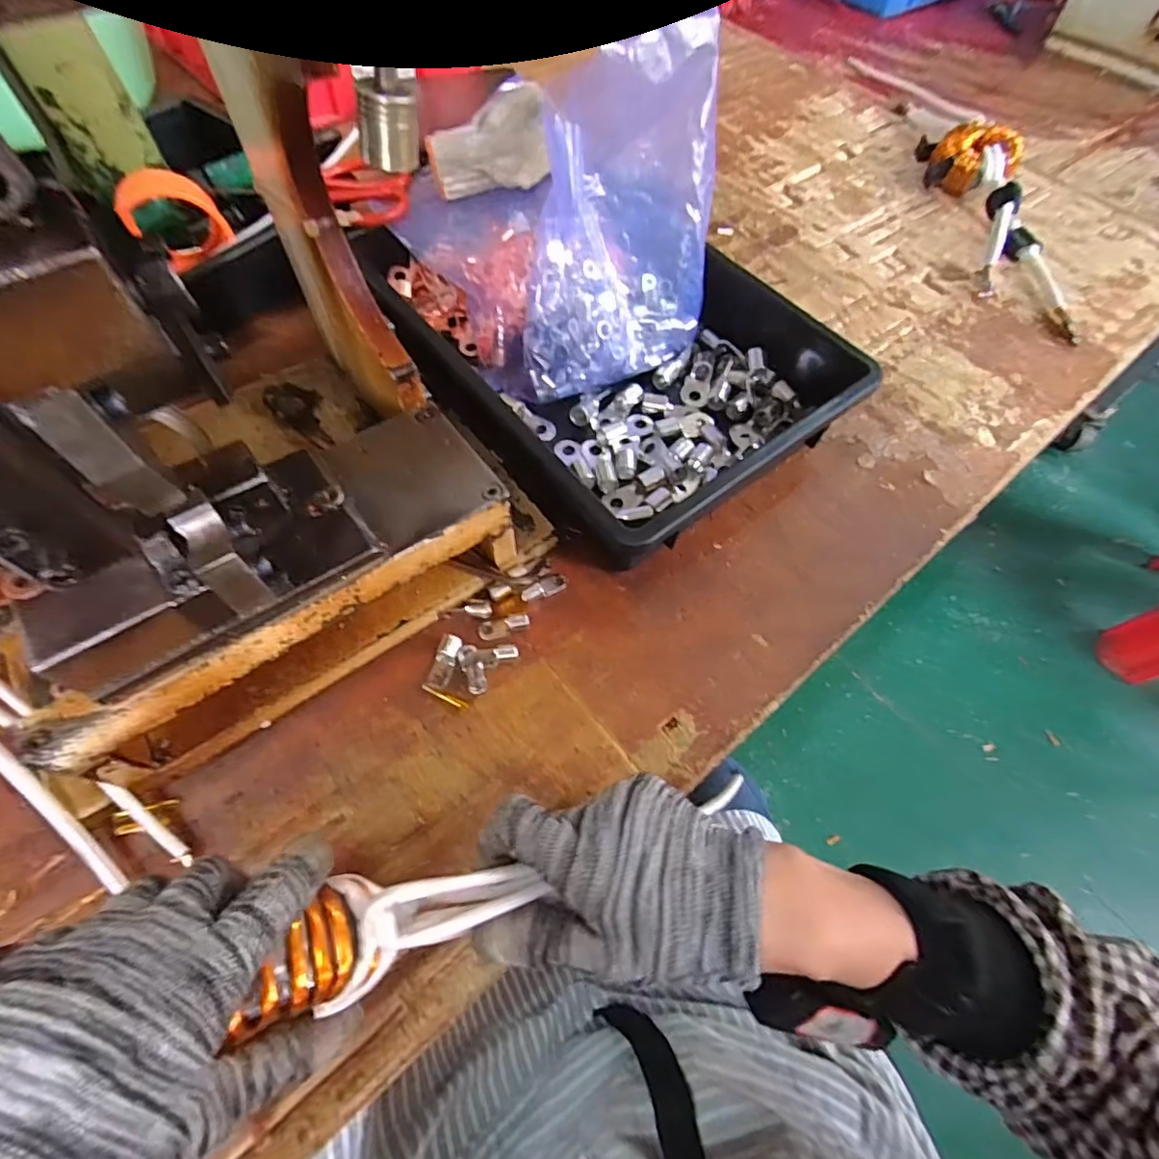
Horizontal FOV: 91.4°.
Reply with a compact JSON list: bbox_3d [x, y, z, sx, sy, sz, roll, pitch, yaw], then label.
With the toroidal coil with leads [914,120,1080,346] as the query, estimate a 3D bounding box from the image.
[{"bbox_3d":[0.428,-0.363,0.571,0.085,0.053,0.311,1,62,-3],"label":"toroidal coil with leads"}]

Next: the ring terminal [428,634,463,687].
[{"bbox_3d":[-0.082,0.050,0.348,0.013,0.004,0.032,16,75,5],"label":"ring terminal"}]

